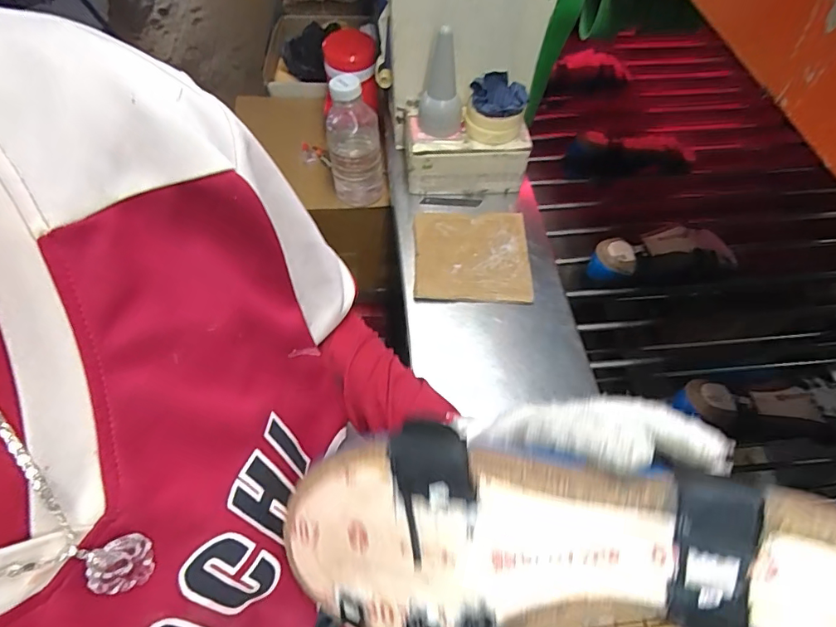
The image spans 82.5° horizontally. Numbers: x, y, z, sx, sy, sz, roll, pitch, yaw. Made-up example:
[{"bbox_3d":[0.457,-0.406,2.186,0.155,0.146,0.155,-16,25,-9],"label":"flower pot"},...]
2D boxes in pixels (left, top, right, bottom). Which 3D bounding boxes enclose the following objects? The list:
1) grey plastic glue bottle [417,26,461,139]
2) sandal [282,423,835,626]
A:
[{"bbox_3d":[0.036,-0.337,0.706,0.067,0.150,0.056,4,56,1],"label":"grey plastic glue bottle"},{"bbox_3d":[0.056,0.091,0.189,0.227,0.064,0.075,1,55,9],"label":"sandal"}]

